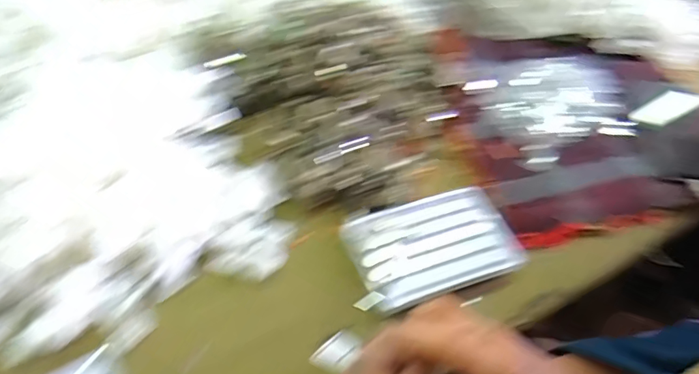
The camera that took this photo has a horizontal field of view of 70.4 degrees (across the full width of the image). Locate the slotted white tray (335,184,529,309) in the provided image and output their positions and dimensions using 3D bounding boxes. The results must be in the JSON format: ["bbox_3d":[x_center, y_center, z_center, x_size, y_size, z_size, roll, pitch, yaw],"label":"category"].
[{"bbox_3d":[0.076,0.049,0.454,0.151,0.010,0.096,-15,52,-16],"label":"slotted white tray"}]

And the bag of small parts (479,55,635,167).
[{"bbox_3d":[0.253,-0.103,0.594,0.200,0.029,0.135,-20,53,-19],"label":"bag of small parts"}]

